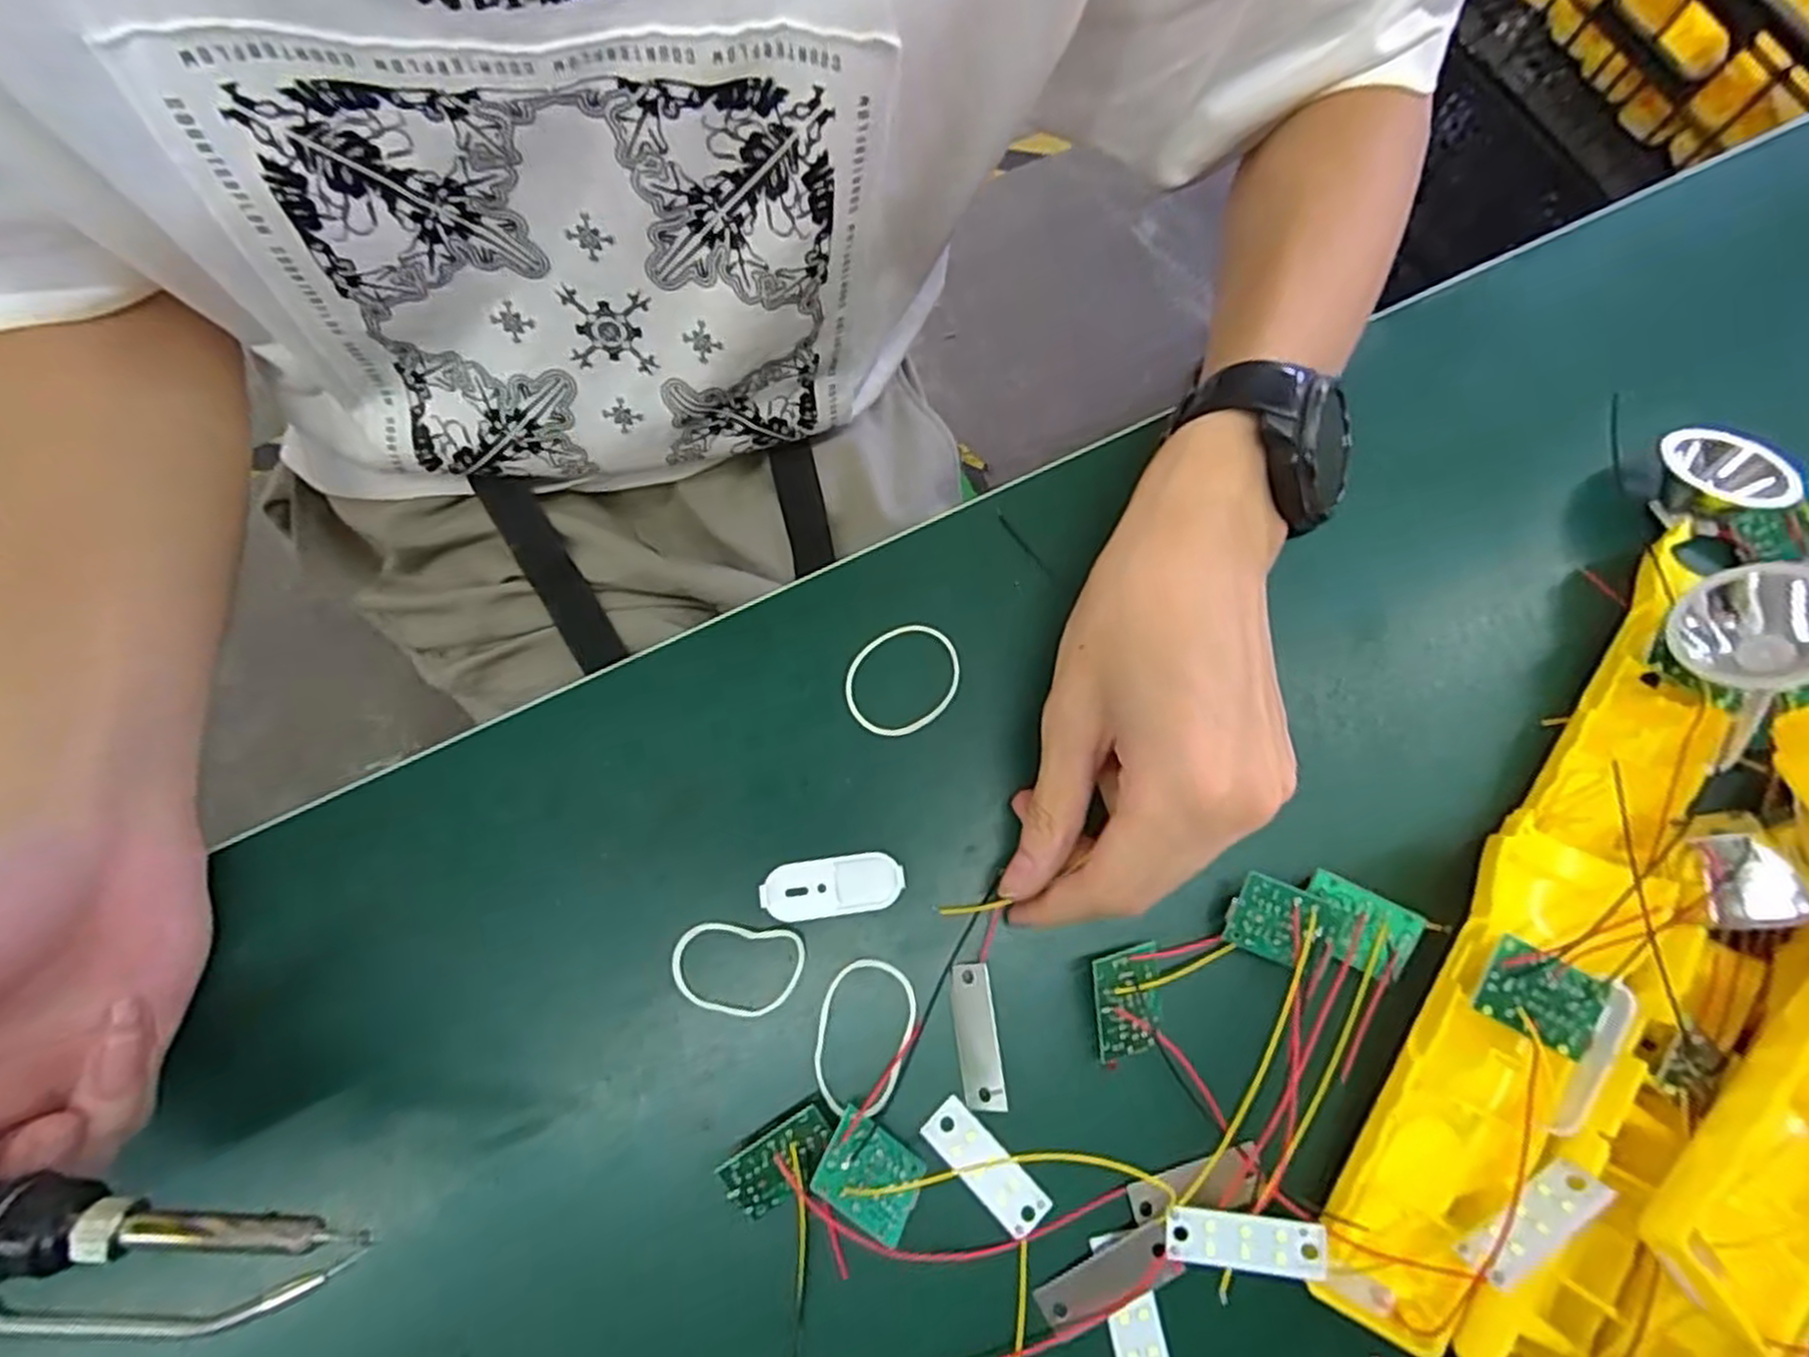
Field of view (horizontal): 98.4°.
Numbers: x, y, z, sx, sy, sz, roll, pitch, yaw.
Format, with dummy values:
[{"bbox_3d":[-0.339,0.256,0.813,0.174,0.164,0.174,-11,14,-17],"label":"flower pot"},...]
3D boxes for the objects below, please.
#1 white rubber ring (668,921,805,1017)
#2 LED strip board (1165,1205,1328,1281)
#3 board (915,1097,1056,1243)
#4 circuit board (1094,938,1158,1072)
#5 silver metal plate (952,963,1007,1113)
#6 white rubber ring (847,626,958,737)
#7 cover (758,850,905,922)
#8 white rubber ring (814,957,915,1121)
[{"bbox_3d":[-0.058,0.101,0.271,0.045,0.004,0.030,6,76,1],"label":"white rubber ring"},{"bbox_3d":[0.104,0.173,0.240,0.045,0.004,0.016,0,83,11],"label":"LED strip board"},{"bbox_3d":[0.027,0.161,0.257,0.016,0.004,0.046,-43,81,-10],"label":"board"},{"bbox_3d":[0.075,0.109,0.260,0.025,0.005,0.037,-8,92,-15],"label":"circuit board"},{"bbox_3d":[0.025,0.121,0.266,0.015,0.004,0.045,-15,72,30],"label":"silver metal plate"},{"bbox_3d":[-0.001,0.000,0.299,0.046,0.004,0.039,-32,79,-8],"label":"white rubber ring"},{"bbox_3d":[-0.026,0.074,0.278,0.050,0.004,0.020,-7,76,-3],"label":"cover"},{"bbox_3d":[-0.014,0.121,0.264,0.032,0.008,0.048,17,72,8],"label":"white rubber ring"}]

